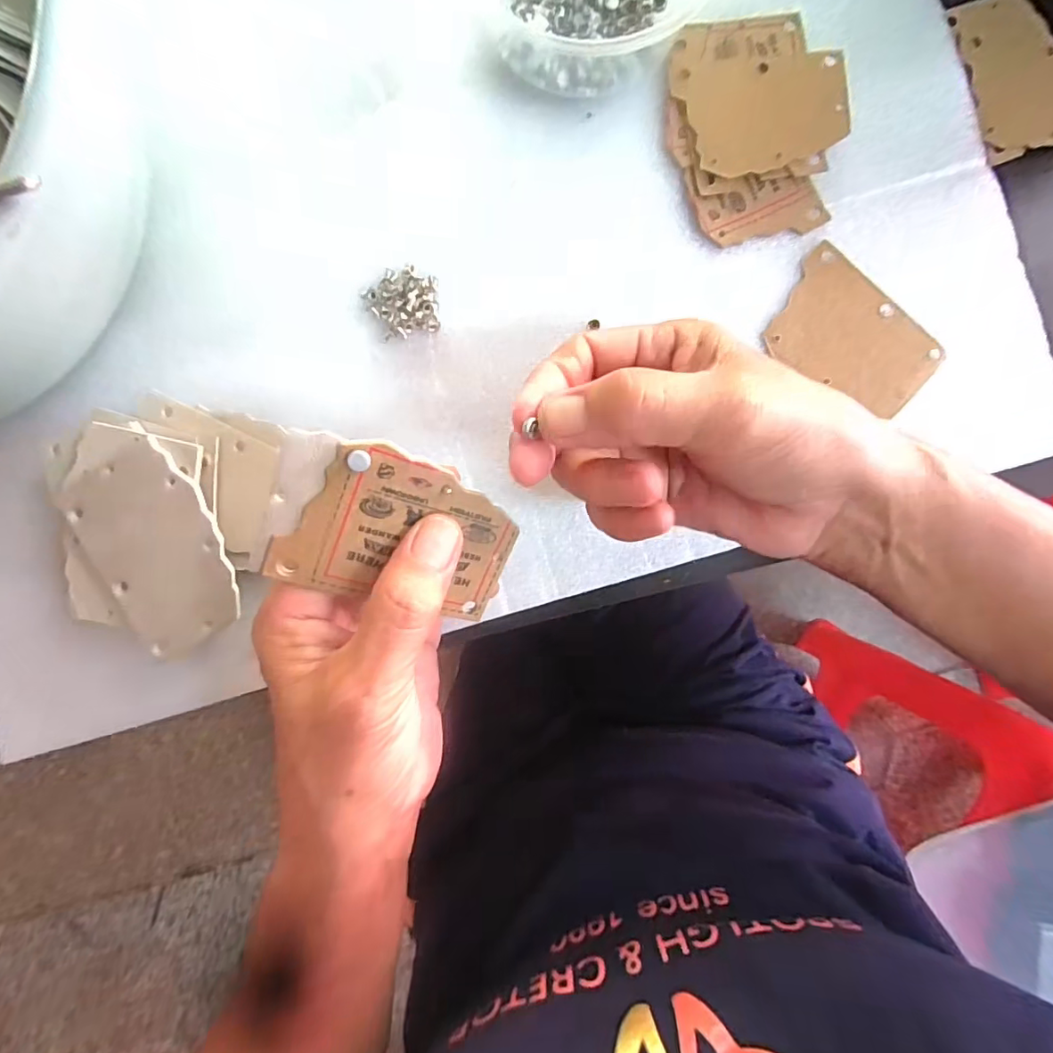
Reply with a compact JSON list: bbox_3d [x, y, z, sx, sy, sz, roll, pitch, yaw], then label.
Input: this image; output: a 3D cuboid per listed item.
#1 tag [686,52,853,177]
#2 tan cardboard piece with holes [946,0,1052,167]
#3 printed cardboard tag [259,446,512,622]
[{"bbox_3d":[0.112,-0.192,0.247,0.072,0.004,0.055,0,87,1],"label":"tag"},{"bbox_3d":[0.248,-0.222,0.258,0.076,0.004,0.079,-15,86,0],"label":"tan cardboard piece with holes"},{"bbox_3d":[-0.041,0.003,0.184,0.076,0.004,0.052,18,108,-26],"label":"printed cardboard tag"}]

